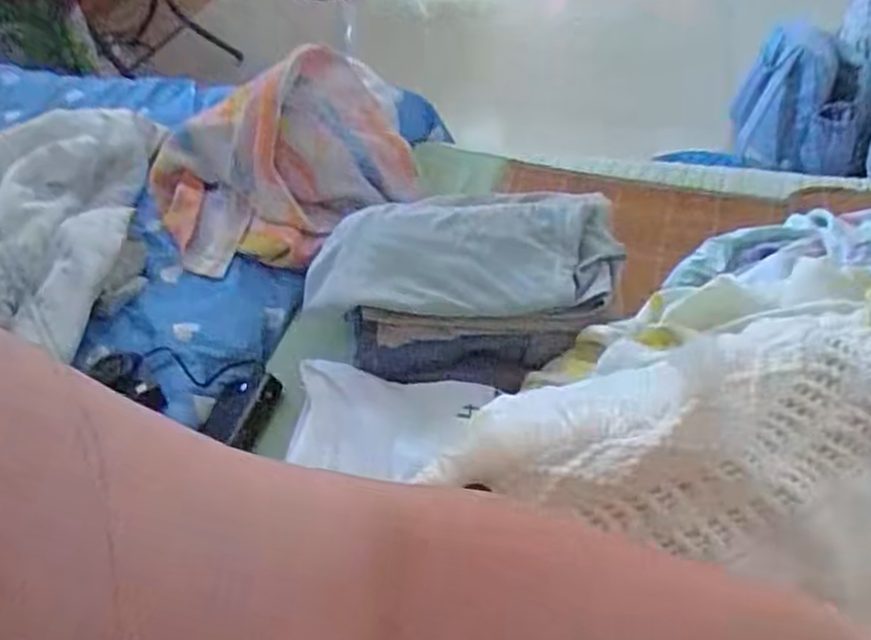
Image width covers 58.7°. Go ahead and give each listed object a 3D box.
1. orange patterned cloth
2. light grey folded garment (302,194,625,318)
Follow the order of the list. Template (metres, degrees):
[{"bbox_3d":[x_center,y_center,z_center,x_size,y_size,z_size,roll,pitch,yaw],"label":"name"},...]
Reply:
[{"bbox_3d":[-0.193,-0.203,0.963,0.317,0.181,0.249,-15,44,-11],"label":"orange patterned cloth"},{"bbox_3d":[0.026,-0.072,0.778,0.305,0.043,0.156,1,43,6],"label":"light grey folded garment"}]

